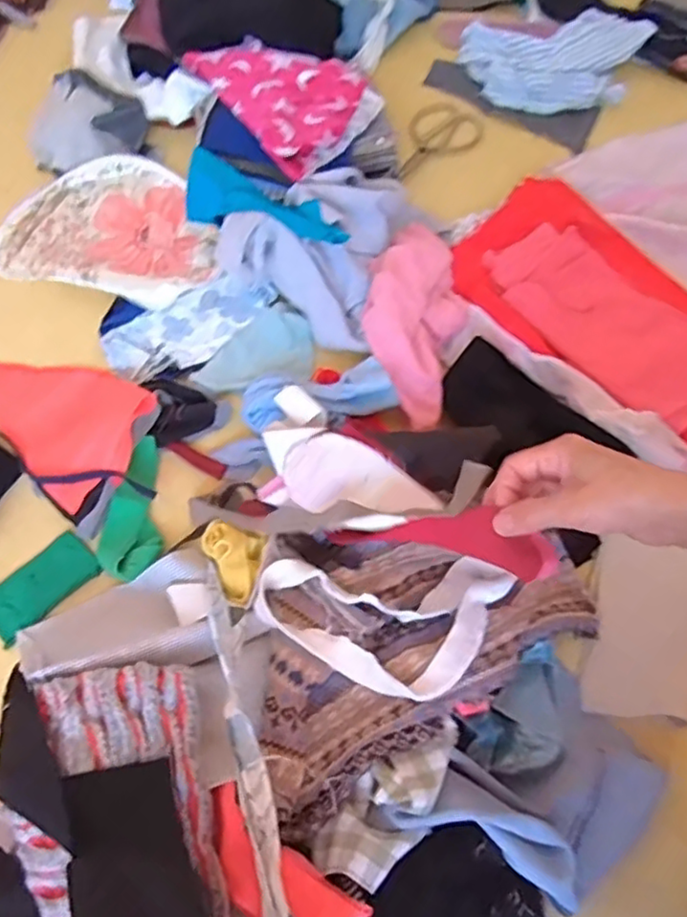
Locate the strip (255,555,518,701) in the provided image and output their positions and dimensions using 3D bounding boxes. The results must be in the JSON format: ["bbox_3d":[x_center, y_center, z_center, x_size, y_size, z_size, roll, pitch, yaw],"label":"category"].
[{"bbox_3d":[0.034,0.135,0.534,0.206,0.051,0.114,-2,64,-2],"label":"strip"}]

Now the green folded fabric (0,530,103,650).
[{"bbox_3d":[-0.279,0.117,0.611,0.102,0.011,0.054,-40,70,-18],"label":"green folded fabric"}]

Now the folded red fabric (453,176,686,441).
[{"bbox_3d":[0.281,-0.164,0.722,0.215,0.028,0.341,-33,68,-15],"label":"folded red fabric"}]

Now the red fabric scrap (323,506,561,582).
[{"bbox_3d":[0.064,0.057,0.489,0.173,0.049,0.028,5,61,28],"label":"red fabric scrap"}]

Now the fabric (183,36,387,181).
[{"bbox_3d":[-0.060,-0.444,0.789,0.165,0.014,0.237,-30,68,-15],"label":"fabric"}]

